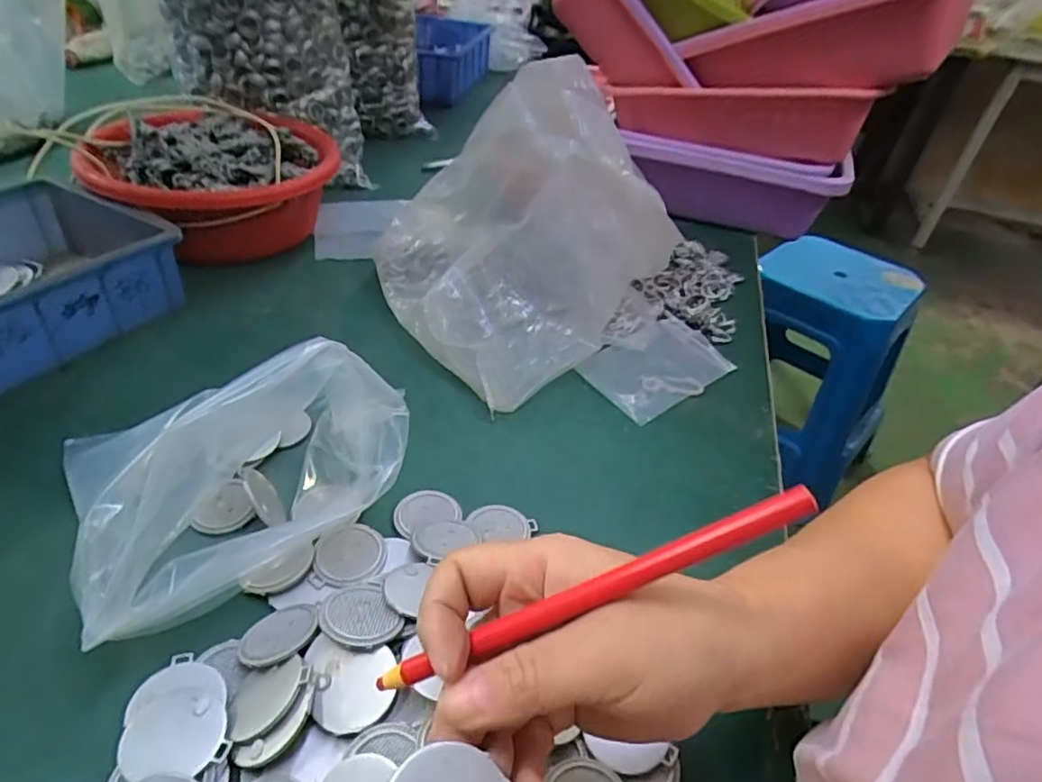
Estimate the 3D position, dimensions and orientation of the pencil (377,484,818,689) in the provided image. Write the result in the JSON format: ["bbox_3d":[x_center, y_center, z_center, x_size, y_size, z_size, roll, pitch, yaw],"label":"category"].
[{"bbox_3d":[0.021,0.069,0.210,0.160,0.006,0.008,-27,40,10],"label":"pencil"}]

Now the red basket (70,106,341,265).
[{"bbox_3d":[-0.295,-0.210,0.617,0.222,0.096,0.201,-14,43,-22],"label":"red basket"}]

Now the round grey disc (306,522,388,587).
[{"bbox_3d":[-0.098,0.094,0.358,0.038,0.006,0.037,3,39,-3],"label":"round grey disc"}]

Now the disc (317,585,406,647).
[{"bbox_3d":[-0.080,0.109,0.307,0.035,0.005,0.039,-4,28,-39],"label":"disc"}]

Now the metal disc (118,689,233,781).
[{"bbox_3d":[-0.150,0.149,0.272,0.044,0.005,0.037,-3,33,-9],"label":"metal disc"}]

